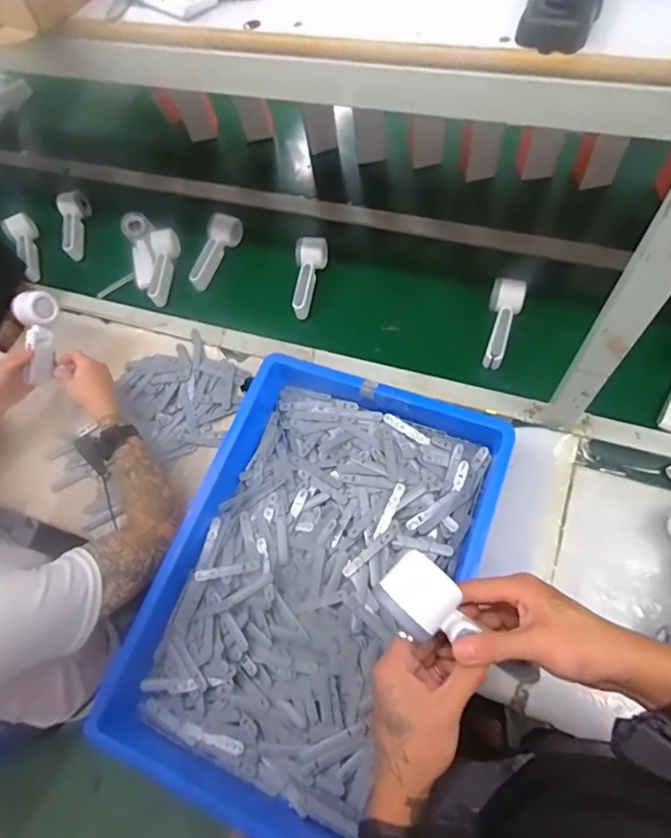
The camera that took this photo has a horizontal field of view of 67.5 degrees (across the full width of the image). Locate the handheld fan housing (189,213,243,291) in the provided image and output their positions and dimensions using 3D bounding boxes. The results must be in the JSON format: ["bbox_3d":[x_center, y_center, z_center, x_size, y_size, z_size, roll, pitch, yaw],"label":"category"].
[{"bbox_3d":[-0.254,-0.349,1.050,0.049,0.056,0.162,30,93,15],"label":"handheld fan housing"}]

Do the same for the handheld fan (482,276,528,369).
[{"bbox_3d":[0.297,-0.175,0.911,0.060,0.057,0.164,18,68,15],"label":"handheld fan"}]

